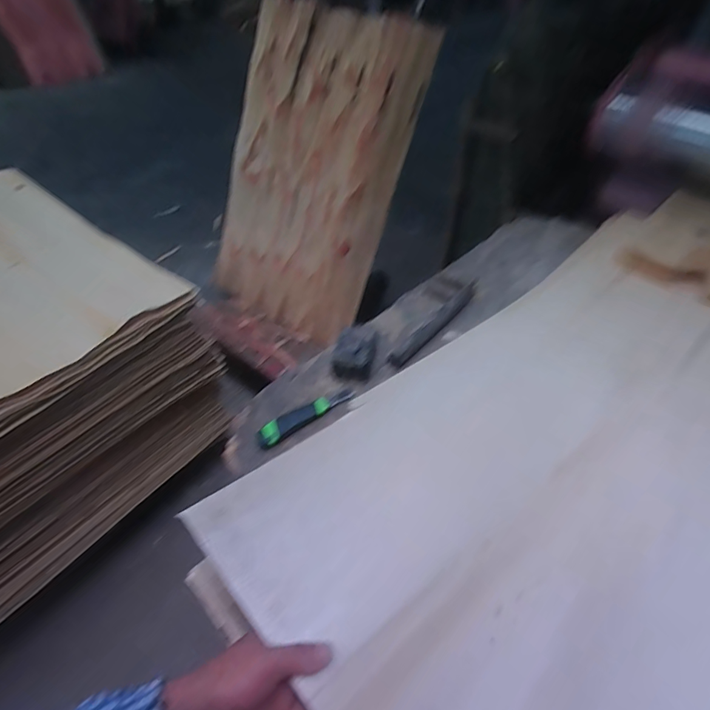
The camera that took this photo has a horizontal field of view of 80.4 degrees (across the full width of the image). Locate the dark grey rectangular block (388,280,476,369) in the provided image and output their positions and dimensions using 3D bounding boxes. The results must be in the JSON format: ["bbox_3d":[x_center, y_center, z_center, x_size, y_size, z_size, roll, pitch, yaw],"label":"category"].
[{"bbox_3d":[0.188,-0.075,0.944,0.034,0.033,0.316,32,55,29],"label":"dark grey rectangular block"}]

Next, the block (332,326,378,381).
[{"bbox_3d":[0.003,-0.002,0.868,0.082,0.064,0.108,10,47,11],"label":"block"}]

